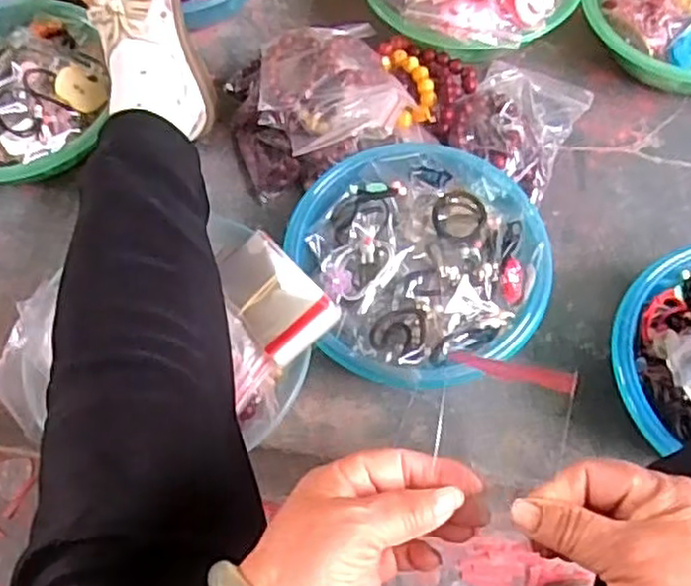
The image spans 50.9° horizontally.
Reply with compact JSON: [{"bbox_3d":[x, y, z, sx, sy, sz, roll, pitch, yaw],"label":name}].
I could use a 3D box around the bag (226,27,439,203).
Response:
[{"bbox_3d":[-0.023,-0.197,0.737,0.200,0.097,0.164,-4,62,1],"label":"bag"}]

